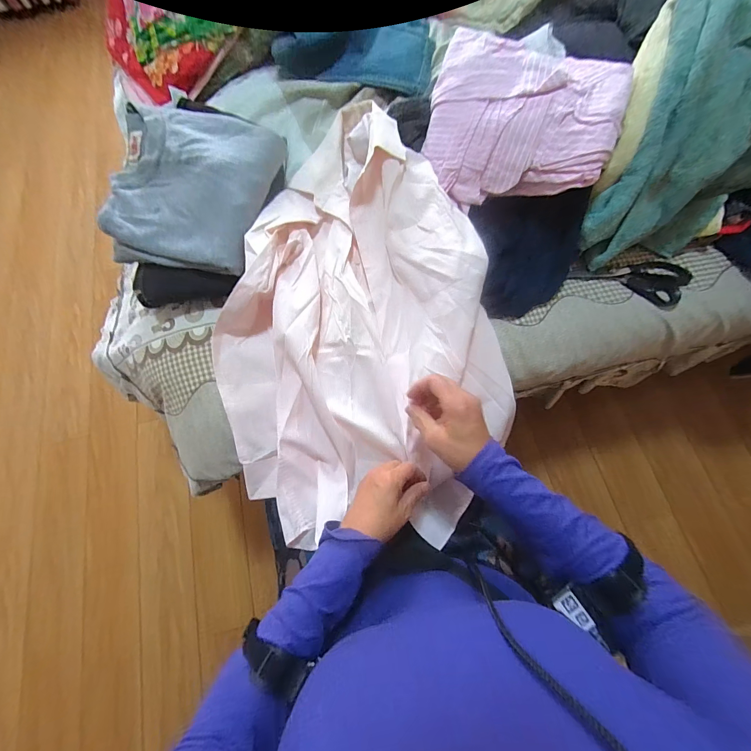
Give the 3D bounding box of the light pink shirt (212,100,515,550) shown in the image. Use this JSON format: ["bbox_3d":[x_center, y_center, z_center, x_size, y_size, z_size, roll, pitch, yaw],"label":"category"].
[{"bbox_3d":[-0.039,-0.100,0.537,0.412,0.135,0.661,-13,74,-3],"label":"light pink shirt"}]

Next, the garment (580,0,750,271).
[{"bbox_3d":[0.545,-0.421,0.532,0.299,0.256,0.513,18,73,7],"label":"garment"}]

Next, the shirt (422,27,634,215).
[{"bbox_3d":[0.216,-0.402,0.536,0.253,0.128,0.229,11,72,5],"label":"shirt"}]

